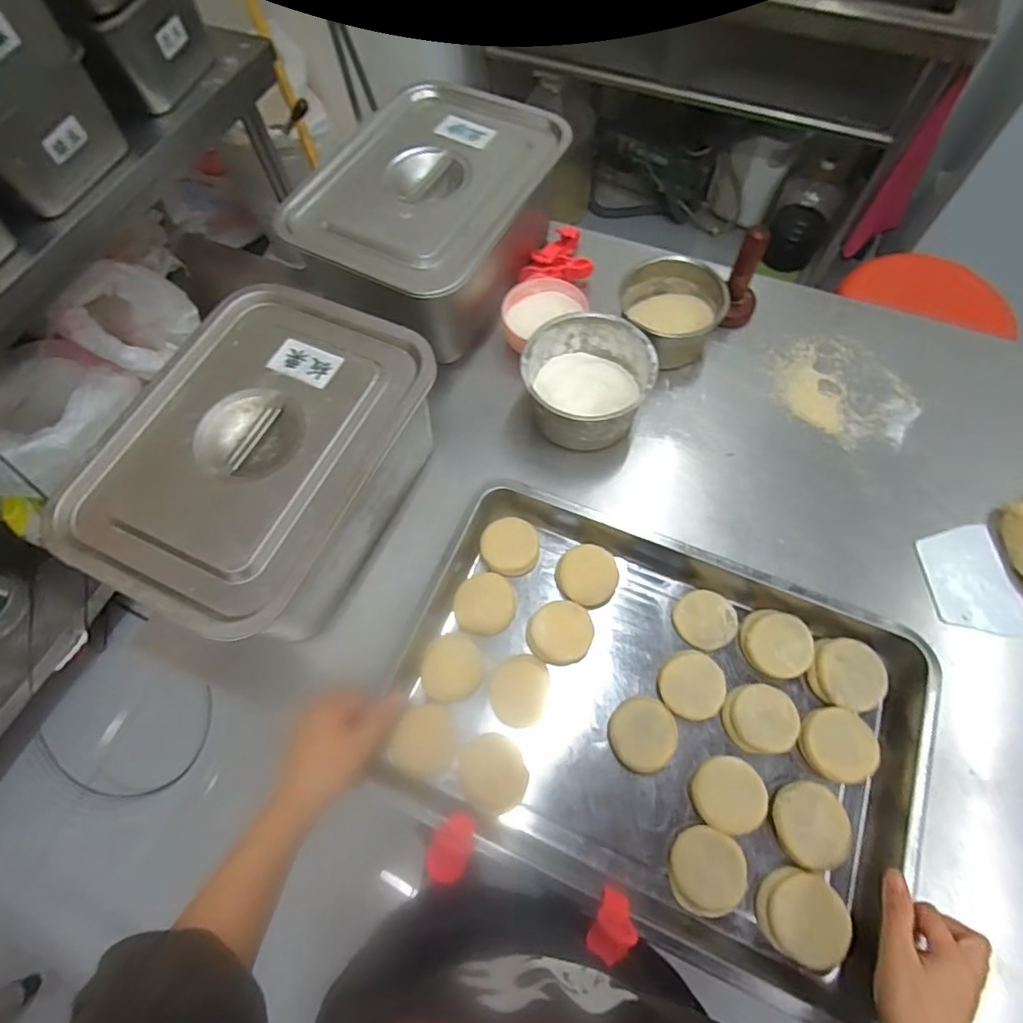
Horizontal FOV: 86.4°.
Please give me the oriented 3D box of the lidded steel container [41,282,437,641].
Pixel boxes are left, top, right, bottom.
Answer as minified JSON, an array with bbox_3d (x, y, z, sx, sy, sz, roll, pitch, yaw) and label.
[{"bbox_3d":[-0.253,-0.048,0.594,0.247,0.149,0.350,25,69,13],"label":"lidded steel container"}]

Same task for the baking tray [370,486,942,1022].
[{"bbox_3d":[0.133,0.197,0.535,0.471,0.056,0.343,20,66,13],"label":"baking tray"}]

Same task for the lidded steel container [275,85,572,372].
[{"bbox_3d":[-0.104,-0.380,0.736,0.263,0.155,0.363,26,69,13],"label":"lidded steel container"}]

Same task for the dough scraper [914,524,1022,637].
[{"bbox_3d":[0.506,0.079,0.593,0.099,0.011,0.126,-11,66,-3],"label":"dough scraper"}]

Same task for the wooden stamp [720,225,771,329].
[{"bbox_3d":[0.308,-0.301,0.710,0.048,0.124,0.052,19,68,10],"label":"wooden stamp"}]

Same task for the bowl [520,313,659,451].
[{"bbox_3d":[0.093,-0.156,0.671,0.147,0.092,0.139,-1,66,2],"label":"bowl"}]

